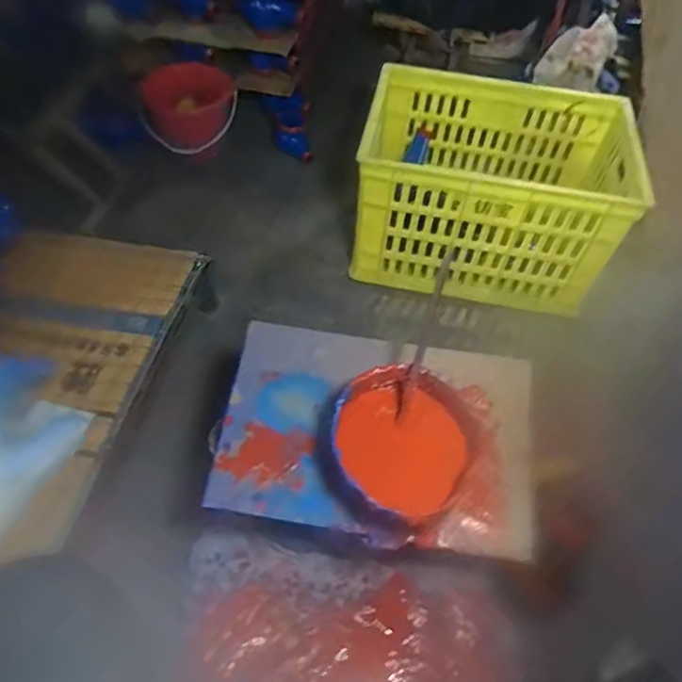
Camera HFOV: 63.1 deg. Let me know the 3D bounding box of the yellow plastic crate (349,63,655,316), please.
[{"bbox_3d":[0.307,-0.312,1.164,0.496,0.318,0.347,12,53,7],"label":"yellow plastic crate"}]

